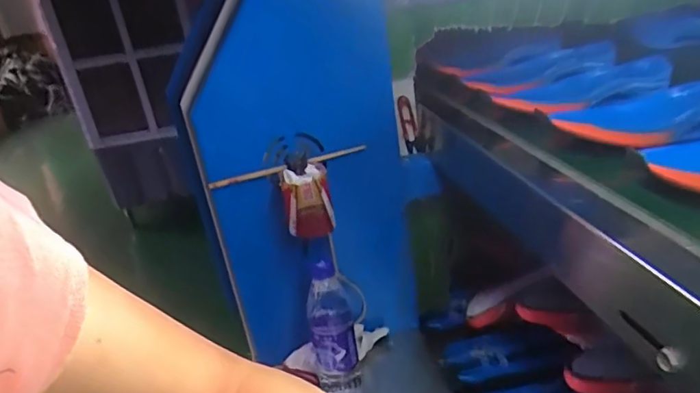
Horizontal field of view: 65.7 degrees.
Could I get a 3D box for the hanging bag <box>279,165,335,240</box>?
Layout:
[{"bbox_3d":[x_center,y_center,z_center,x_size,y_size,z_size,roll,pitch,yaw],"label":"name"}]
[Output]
[{"bbox_3d":[-0.059,0.010,0.749,0.062,0.080,0.056,-10,22,-6],"label":"hanging bag"}]

